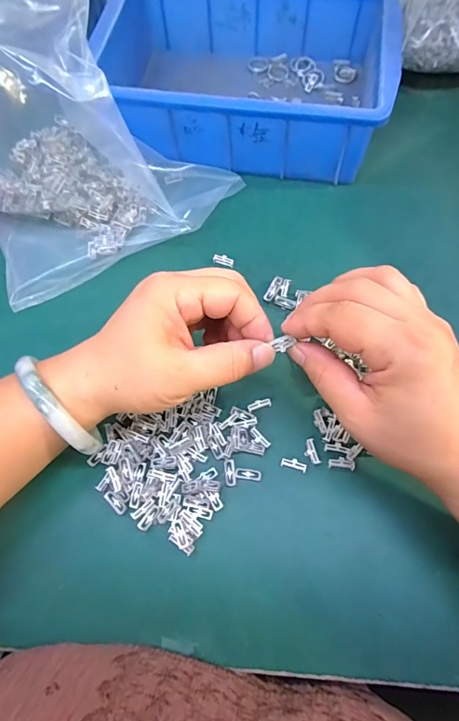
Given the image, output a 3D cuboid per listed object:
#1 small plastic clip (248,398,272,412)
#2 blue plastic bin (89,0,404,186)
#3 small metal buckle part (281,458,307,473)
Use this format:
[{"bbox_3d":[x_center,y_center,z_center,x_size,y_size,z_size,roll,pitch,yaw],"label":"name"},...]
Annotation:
[{"bbox_3d":[0.020,0.031,0.282,0.016,0.005,0.006,-18,69,-5],"label":"small plastic clip"},{"bbox_3d":[0.015,-0.256,0.364,0.238,0.069,0.168,8,69,5],"label":"blue plastic bin"},{"bbox_3d":[0.042,0.067,0.265,0.016,0.004,0.007,15,70,7],"label":"small metal buckle part"}]

